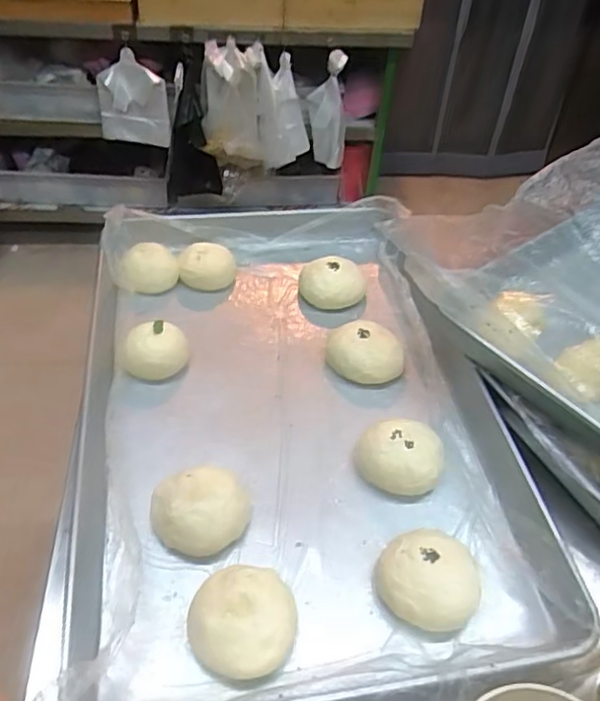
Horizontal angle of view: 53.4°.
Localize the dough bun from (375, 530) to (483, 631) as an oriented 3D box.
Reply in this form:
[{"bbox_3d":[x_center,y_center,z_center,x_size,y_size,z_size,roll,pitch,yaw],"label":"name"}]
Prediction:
[{"bbox_3d":[0.109,0.191,0.501,0.079,0.038,0.078,2,45,-2],"label":"dough bun"}]

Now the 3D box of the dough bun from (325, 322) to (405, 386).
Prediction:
[{"bbox_3d":[0.075,0.002,0.686,0.090,0.032,0.079,9,45,4],"label":"dough bun"}]

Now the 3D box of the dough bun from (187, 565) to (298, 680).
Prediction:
[{"bbox_3d":[-0.044,0.214,0.471,0.080,0.046,0.077,2,45,-2],"label":"dough bun"}]

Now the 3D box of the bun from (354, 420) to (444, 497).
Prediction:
[{"bbox_3d":[0.099,0.102,0.588,0.085,0.037,0.078,7,45,2],"label":"bun"}]

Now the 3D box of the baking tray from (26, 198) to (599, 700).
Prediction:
[{"bbox_3d":[-0.018,0.044,0.637,0.417,0.068,0.641,-4,46,-9],"label":"baking tray"}]

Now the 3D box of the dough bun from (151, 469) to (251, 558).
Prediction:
[{"bbox_3d":[-0.087,0.141,0.527,0.086,0.045,0.073,5,45,0],"label":"dough bun"}]

